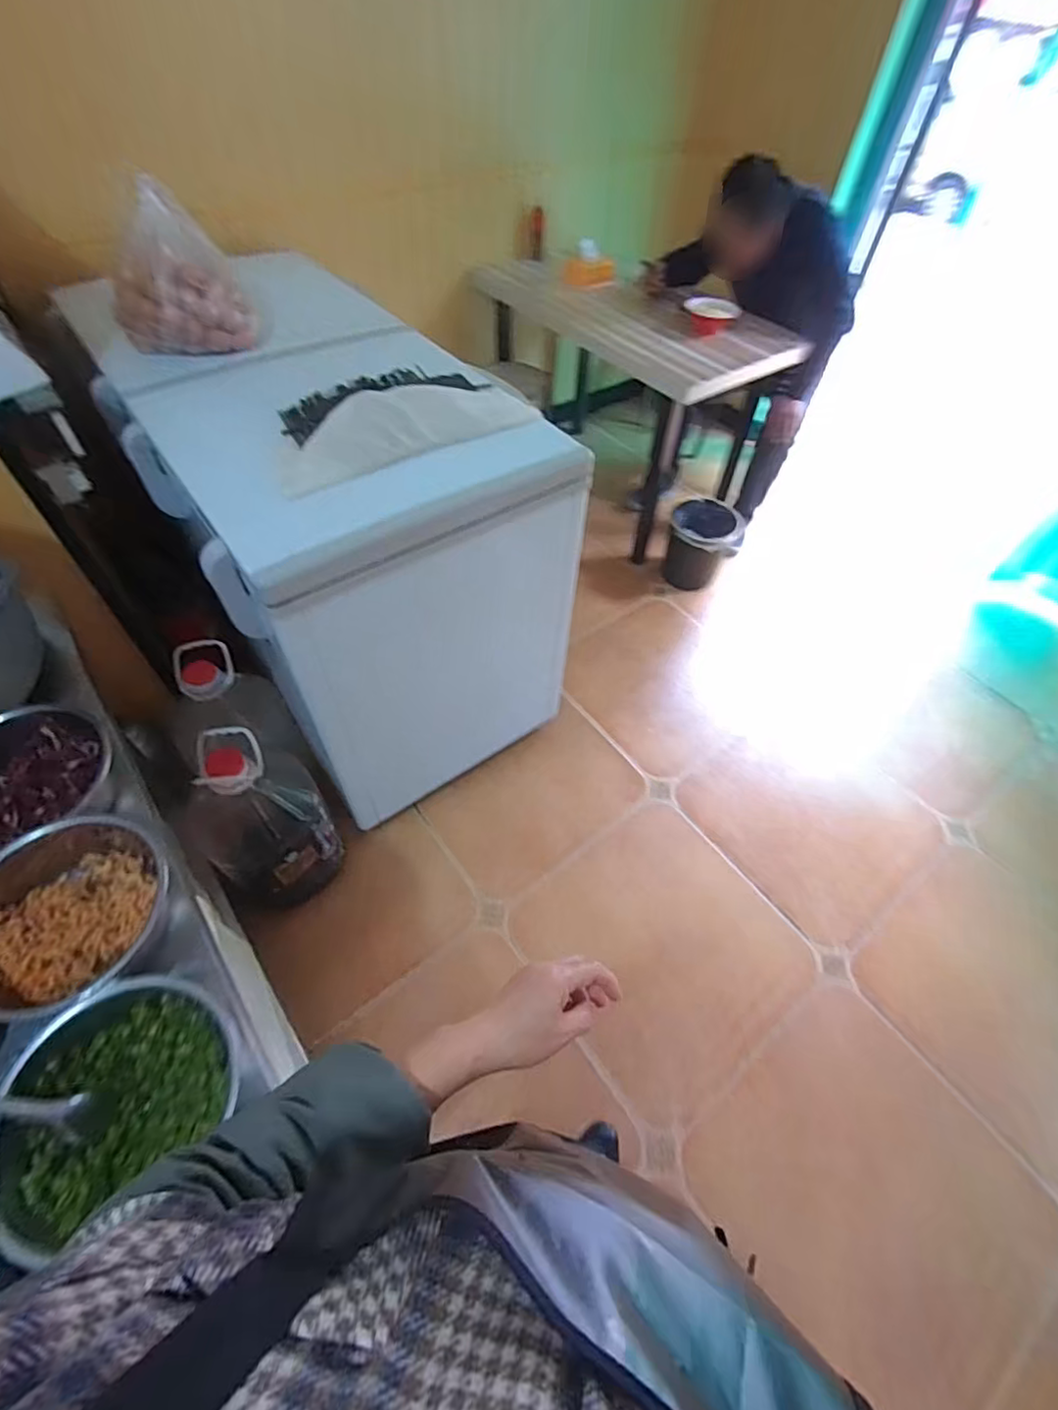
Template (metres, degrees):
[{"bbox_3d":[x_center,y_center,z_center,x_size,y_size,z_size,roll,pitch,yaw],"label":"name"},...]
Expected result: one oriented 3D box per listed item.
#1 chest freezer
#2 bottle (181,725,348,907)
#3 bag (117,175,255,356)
[{"bbox_3d":[-0.423,-0.373,1.478,0.700,0.838,0.901,-31,61,-22],"label":"chest freezer"},{"bbox_3d":[-0.609,0.265,1.333,0.296,0.481,0.273,-30,61,-22],"label":"bottle"},{"bbox_3d":[-0.738,-0.886,1.234,0.262,0.272,0.169,-26,59,-20],"label":"bag"}]

